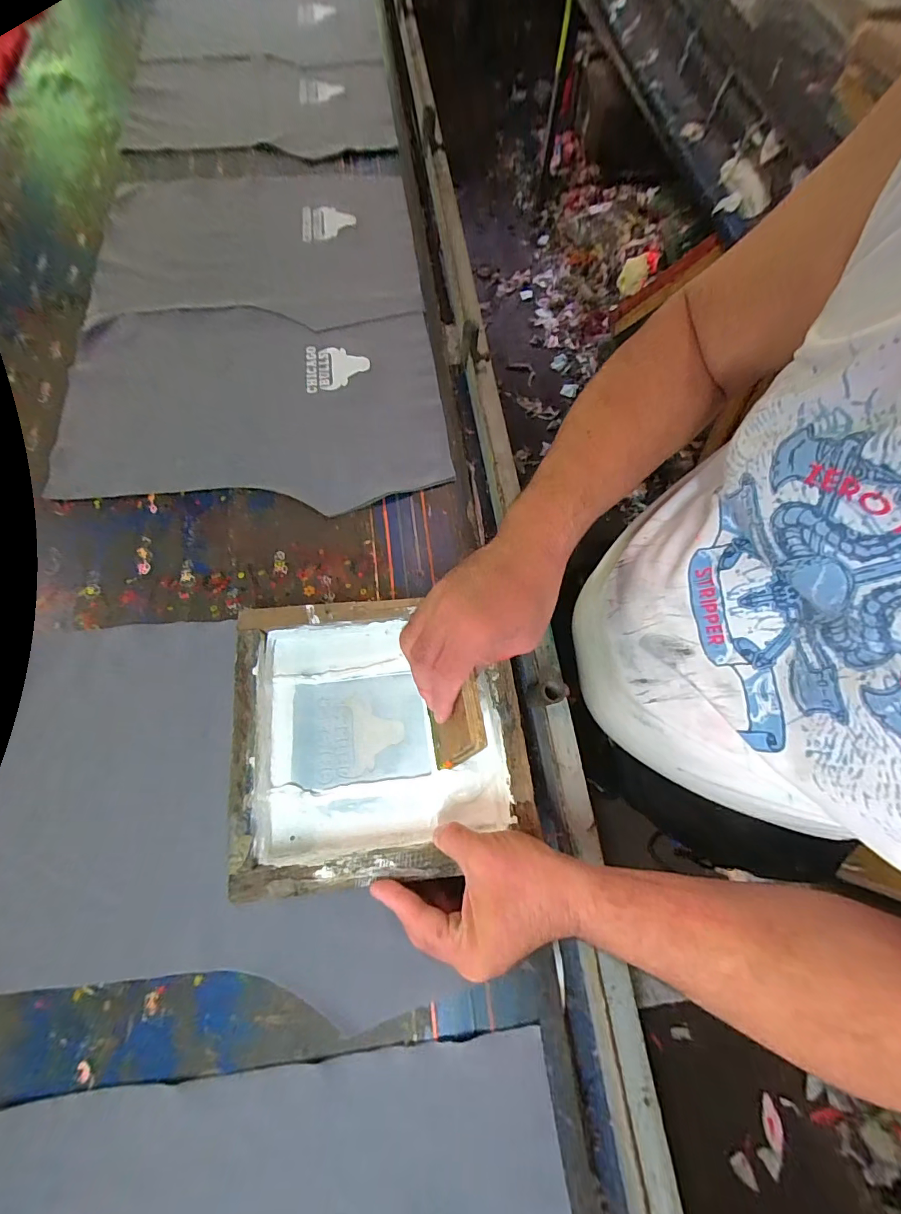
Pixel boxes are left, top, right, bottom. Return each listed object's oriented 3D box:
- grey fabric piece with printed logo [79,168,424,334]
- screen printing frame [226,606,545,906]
[{"bbox_3d":[-0.298,-0.572,0.683,0.472,0.019,0.375,-8,70,-4],"label":"grey fabric piece with printed logo"},{"bbox_3d":[-0.064,0.113,0.416,0.252,0.046,0.239,-6,70,-3],"label":"screen printing frame"}]

